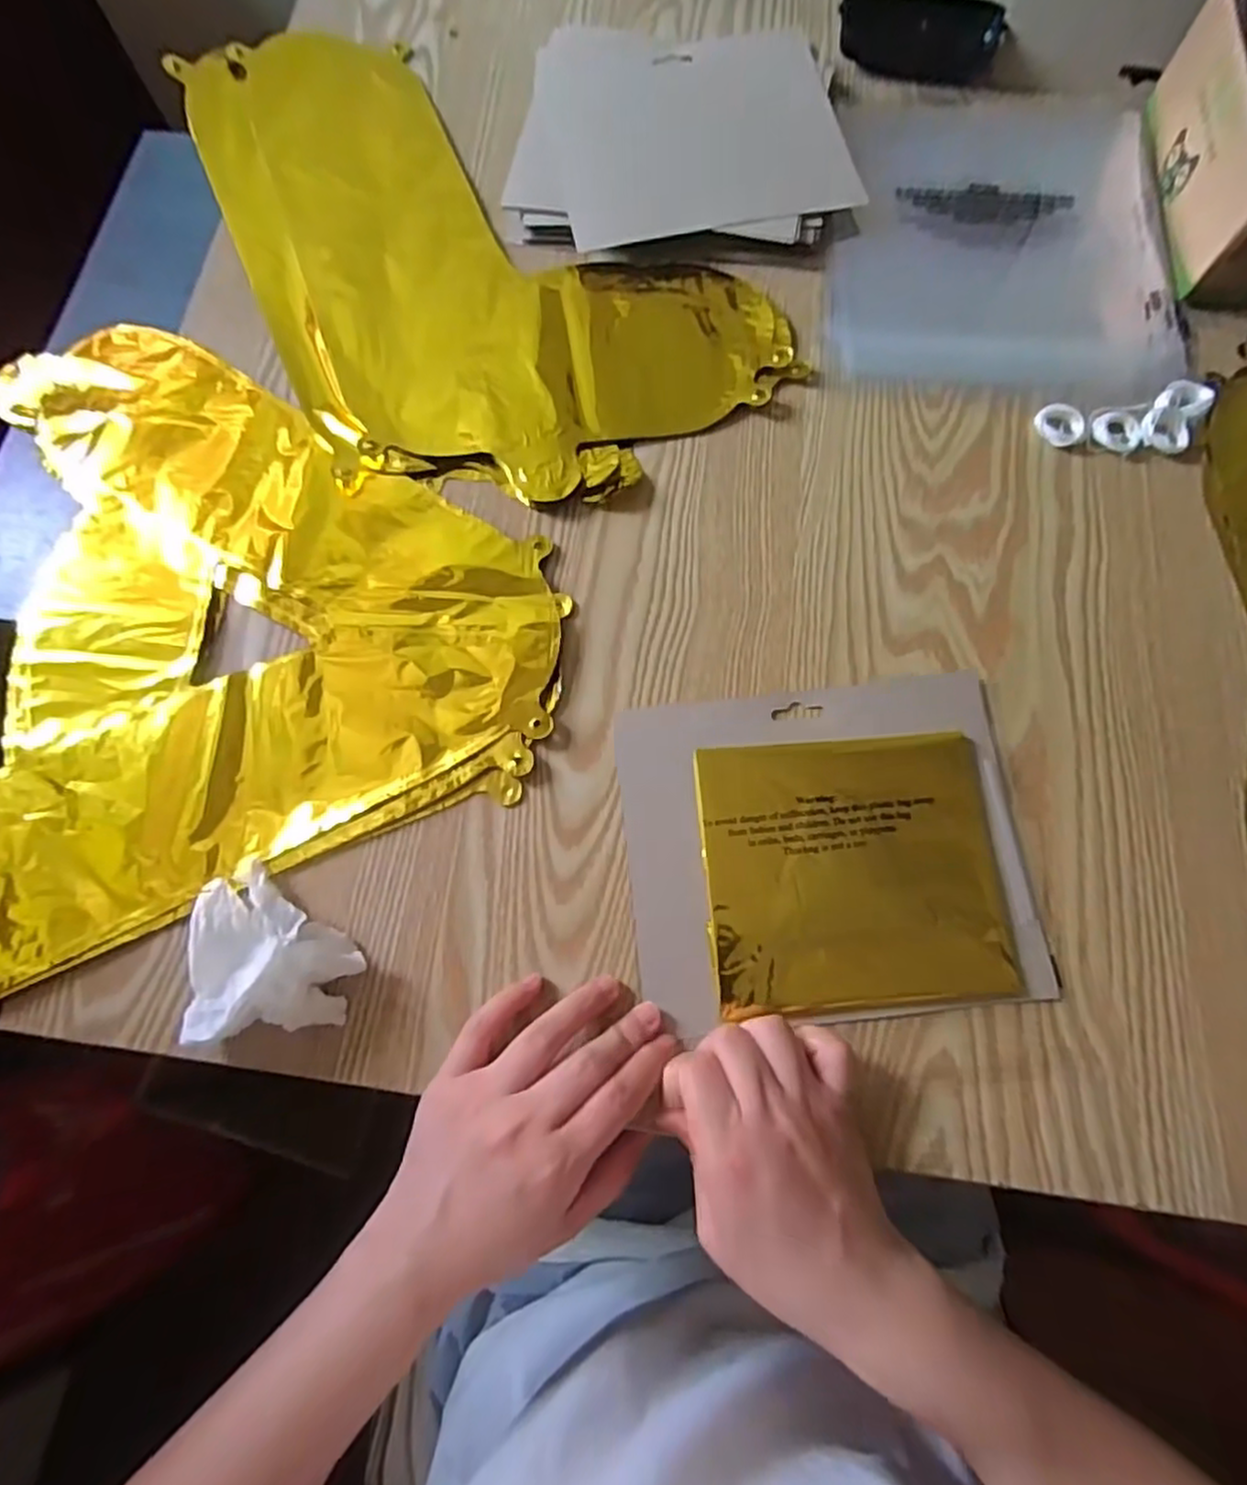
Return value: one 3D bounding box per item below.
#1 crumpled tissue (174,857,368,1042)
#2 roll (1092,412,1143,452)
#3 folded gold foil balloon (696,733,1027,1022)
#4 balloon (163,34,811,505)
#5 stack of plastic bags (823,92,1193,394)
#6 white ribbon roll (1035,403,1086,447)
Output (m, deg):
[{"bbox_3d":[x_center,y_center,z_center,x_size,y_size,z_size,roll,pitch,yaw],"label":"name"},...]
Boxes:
[{"bbox_3d":[-0.161,0.095,0.334,0.069,0.033,0.075,-6,73,-1],"label":"crumpled tissue"},{"bbox_3d":[0.288,-0.181,0.418,0.026,0.004,0.025,0,73,1],"label":"roll"},{"bbox_3d":[0.112,0.062,0.351,0.141,0.007,0.128,-4,73,0],"label":"folded gold foil balloon"},{"bbox_3d":[-0.117,-0.326,0.466,0.260,0.023,0.421,-33,75,-9],"label":"balloon"},{"bbox_3d":[0.244,-0.340,0.474,0.217,0.010,0.258,3,73,2],"label":"stack of plastic bags"},{"bbox_3d":[0.255,-0.186,0.420,0.027,0.008,0.023,42,78,12],"label":"white ribbon roll"}]

